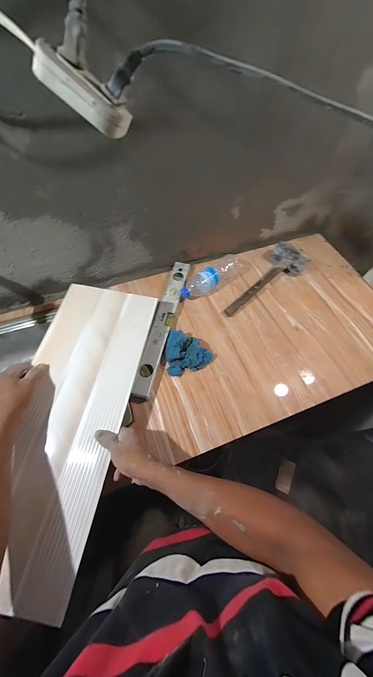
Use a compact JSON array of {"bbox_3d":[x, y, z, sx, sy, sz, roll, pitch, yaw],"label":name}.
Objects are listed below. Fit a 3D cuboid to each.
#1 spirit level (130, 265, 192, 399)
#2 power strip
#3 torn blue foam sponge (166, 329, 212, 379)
[{"bbox_3d":[-0.063,-0.048,0.638,0.055,0.022,0.443,11,61,5],"label":"spirit level"},{"bbox_3d":[-0.094,-0.225,0.214,0.084,0.024,0.036,25,59,-23],"label":"power strip"},{"bbox_3d":[-0.013,0.035,0.587,0.124,0.043,0.108,41,68,19],"label":"torn blue foam sponge"}]

